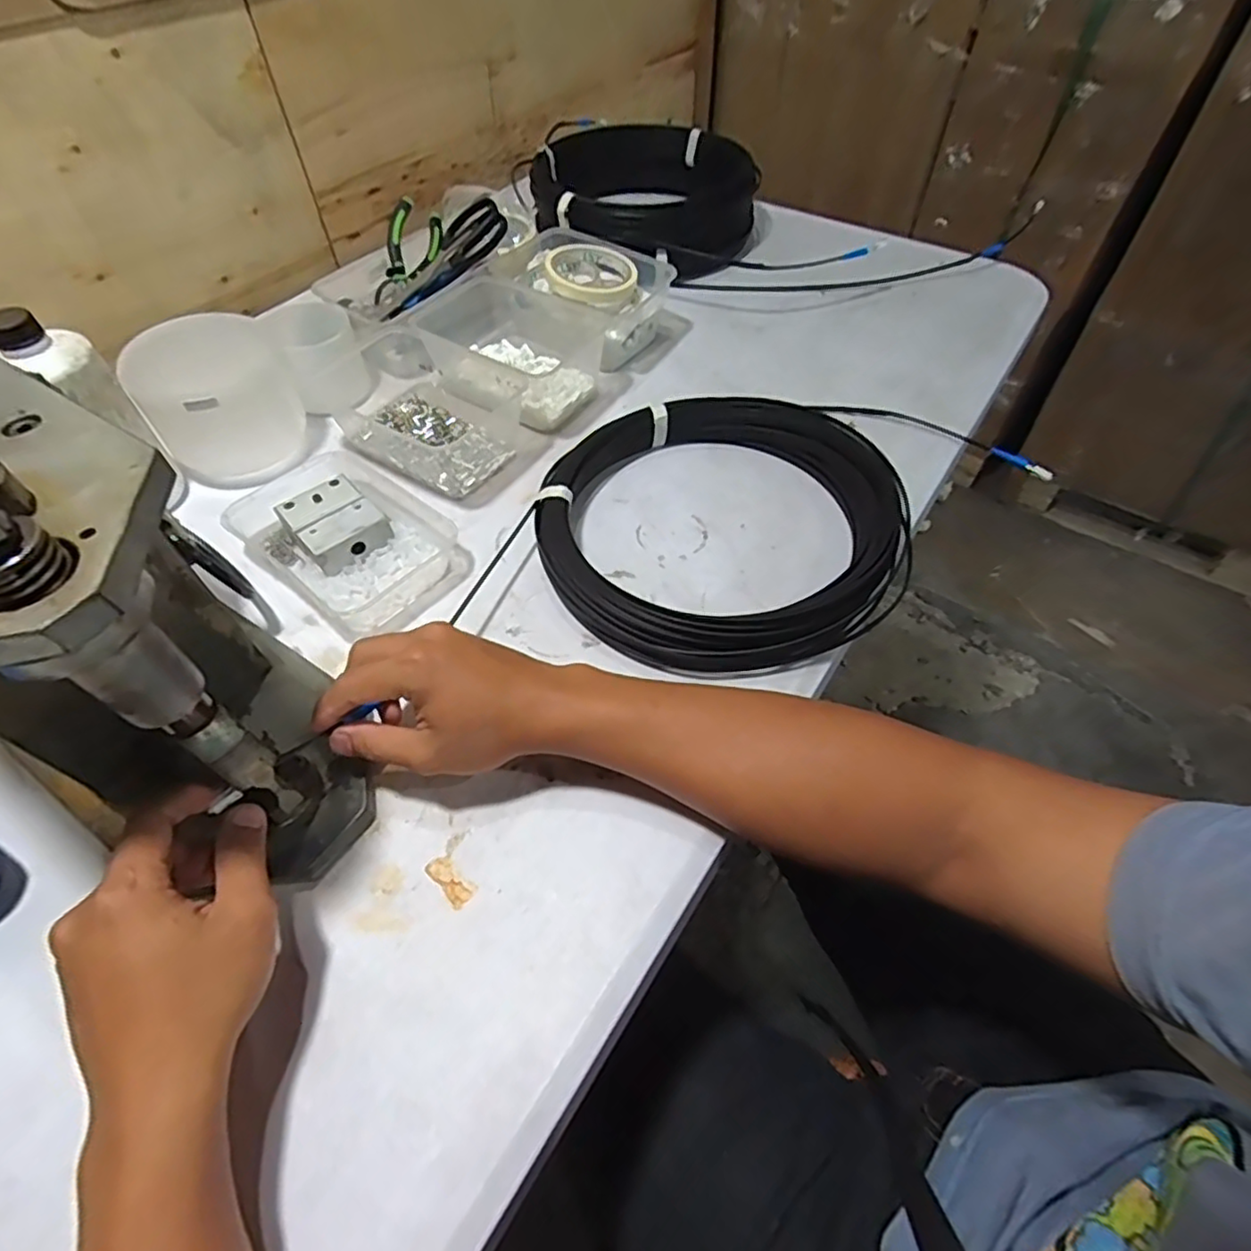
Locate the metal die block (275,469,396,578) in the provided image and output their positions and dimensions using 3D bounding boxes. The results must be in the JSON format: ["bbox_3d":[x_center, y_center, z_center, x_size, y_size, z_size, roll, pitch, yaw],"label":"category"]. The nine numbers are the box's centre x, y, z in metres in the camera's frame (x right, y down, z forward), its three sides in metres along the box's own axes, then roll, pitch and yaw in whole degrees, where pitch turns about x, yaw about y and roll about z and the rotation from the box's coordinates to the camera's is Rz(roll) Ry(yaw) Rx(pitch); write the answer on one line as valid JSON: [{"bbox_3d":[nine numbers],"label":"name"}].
[{"bbox_3d":[-0.239,-0.085,0.526,0.064,0.030,0.075,-38,61,-25],"label":"metal die block"}]

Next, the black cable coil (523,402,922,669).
[{"bbox_3d":[0.071,-0.087,0.512,0.271,0.050,0.270,0,54,0],"label":"black cable coil"}]

